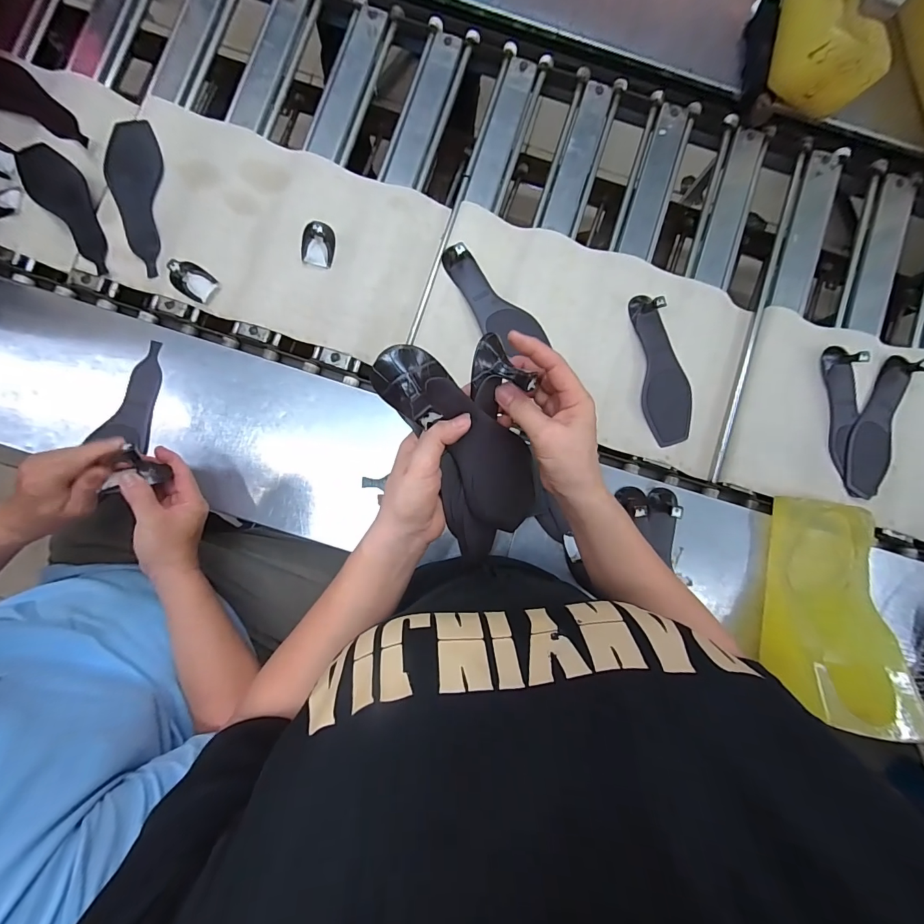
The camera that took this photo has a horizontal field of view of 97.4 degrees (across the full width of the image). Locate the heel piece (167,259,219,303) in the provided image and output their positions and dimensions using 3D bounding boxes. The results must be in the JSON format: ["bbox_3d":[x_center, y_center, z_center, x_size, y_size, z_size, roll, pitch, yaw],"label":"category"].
[{"bbox_3d":[-0.418,-0.284,0.620,0.070,0.041,0.049,37,83,2],"label":"heel piece"}]

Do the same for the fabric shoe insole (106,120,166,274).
[{"bbox_3d":[-0.518,-0.417,0.640,0.079,0.004,0.243,0,87,-7],"label":"fabric shoe insole"}]

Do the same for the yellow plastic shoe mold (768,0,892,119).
[{"bbox_3d":[0.576,-0.708,0.630,0.141,0.090,0.297,14,85,-3],"label":"yellow plastic shoe mold"}]

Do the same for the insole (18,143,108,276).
[{"bbox_3d":[-0.606,-0.401,0.630,0.077,0.006,0.240,-39,87,-6],"label":"insole"}]

